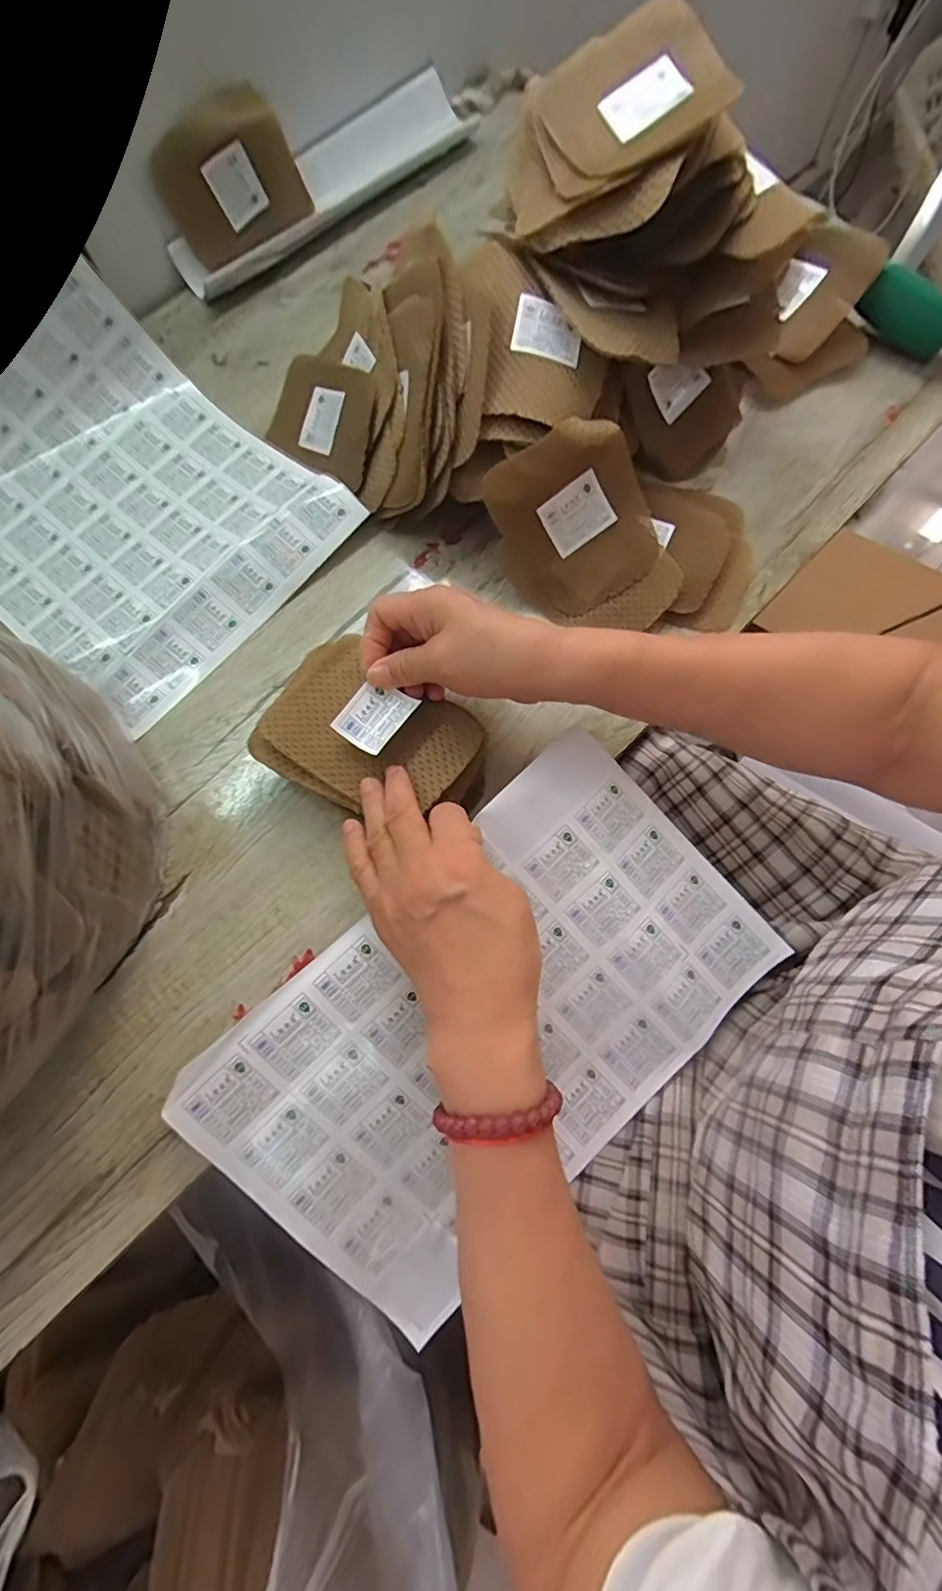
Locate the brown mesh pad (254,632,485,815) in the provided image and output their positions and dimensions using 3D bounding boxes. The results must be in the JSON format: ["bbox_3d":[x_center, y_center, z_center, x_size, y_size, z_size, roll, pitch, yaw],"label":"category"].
[{"bbox_3d":[-0.063,-0.043,0.366,0.127,0.009,0.089,35,77,10],"label":"brown mesh pad"}]

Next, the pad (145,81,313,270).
[{"bbox_3d":[-0.210,-0.536,0.502,0.118,0.087,0.017,-32,63,0],"label":"pad"}]

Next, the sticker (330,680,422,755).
[{"bbox_3d":[-0.059,-0.049,0.357,0.035,0.006,0.043,34,77,10],"label":"sticker"}]

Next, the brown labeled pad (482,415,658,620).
[{"bbox_3d":[0.074,-0.192,0.398,0.091,0.114,0.016,-34,31,14],"label":"brown labeled pad"}]

